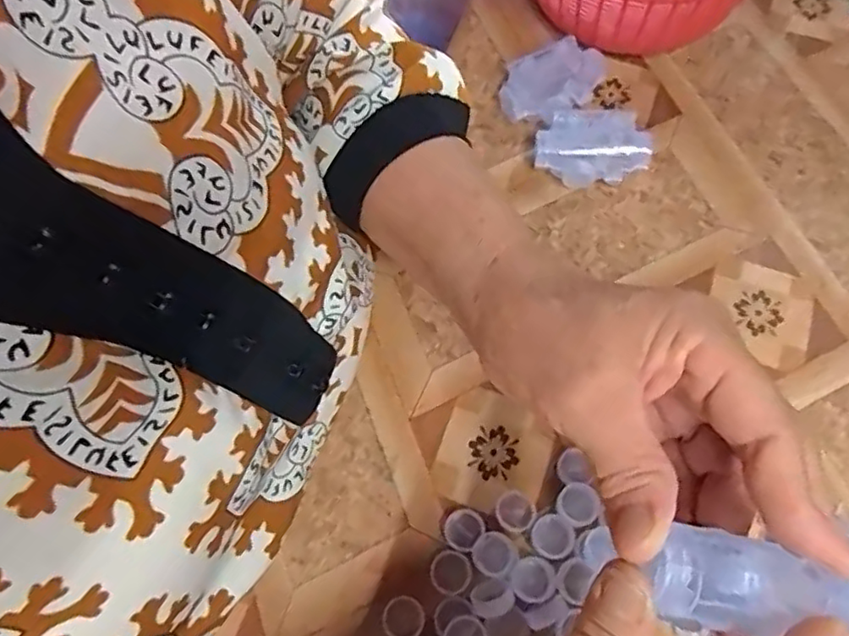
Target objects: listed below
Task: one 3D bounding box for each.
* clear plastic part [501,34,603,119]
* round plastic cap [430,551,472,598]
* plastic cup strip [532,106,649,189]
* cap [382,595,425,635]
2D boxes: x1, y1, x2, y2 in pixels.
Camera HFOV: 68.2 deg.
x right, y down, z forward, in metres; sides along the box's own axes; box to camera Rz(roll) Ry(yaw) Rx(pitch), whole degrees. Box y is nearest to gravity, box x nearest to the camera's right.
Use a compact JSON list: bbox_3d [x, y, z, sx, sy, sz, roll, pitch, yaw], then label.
[{"bbox_3d":[0.086,-0.157,0.423,0.068,0.030,0.043,-35,69,-12],"label":"clear plastic part"},{"bbox_3d":[0.013,0.126,0.309,0.020,0.004,0.020,-1,66,2],"label":"round plastic cap"},{"bbox_3d":[0.105,-0.105,0.397,0.069,0.032,0.042,1,66,3],"label":"plastic cup strip"},{"bbox_3d":[-0.011,0.145,0.302,0.020,0.004,0.019,-1,66,2],"label":"cap"}]

